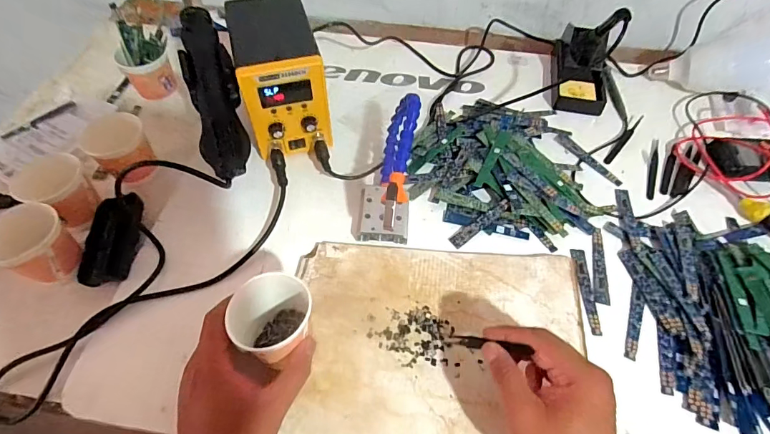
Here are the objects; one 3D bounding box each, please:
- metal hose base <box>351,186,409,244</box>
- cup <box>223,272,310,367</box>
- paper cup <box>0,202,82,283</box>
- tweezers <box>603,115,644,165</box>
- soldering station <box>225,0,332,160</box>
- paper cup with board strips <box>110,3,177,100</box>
[{"bbox_3d":[-0.002,-0.004,0.496,0.059,0.017,0.067,4,55,2],"label":"metal hose base"},{"bbox_3d":[-0.101,0.090,0.384,0.067,0.074,0.076,-23,58,-16],"label":"cup"},{"bbox_3d":[-0.358,0.032,0.438,0.059,0.072,0.065,29,59,18],"label":"paper cup"},{"bbox_3d":[0.333,-0.107,0.589,0.010,0.013,0.112,37,62,22],"label":"tweezers"},{"bbox_3d":[-0.133,-0.175,0.543,0.095,0.141,0.157,-13,56,-10],"label":"soldering station"},{"bbox_3d":[-0.337,-0.221,0.601,0.069,0.099,0.070,-22,58,-15],"label":"paper cup with board strips"}]

